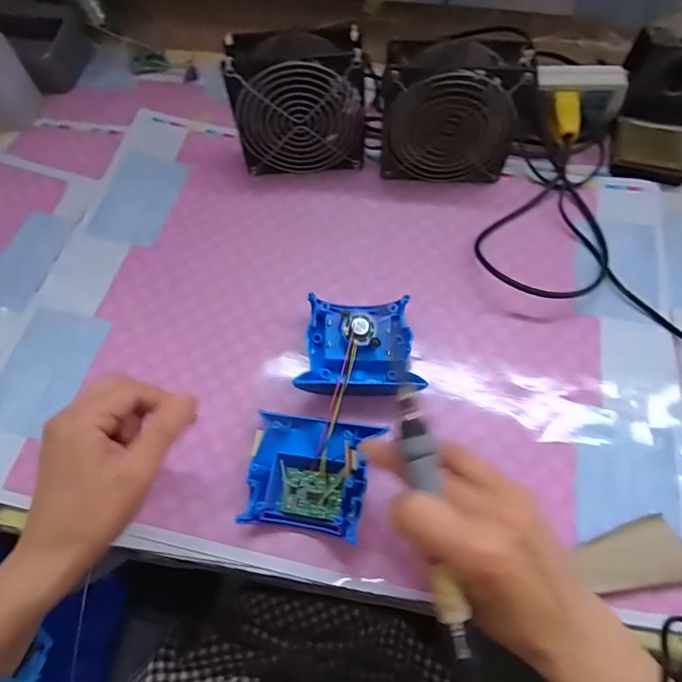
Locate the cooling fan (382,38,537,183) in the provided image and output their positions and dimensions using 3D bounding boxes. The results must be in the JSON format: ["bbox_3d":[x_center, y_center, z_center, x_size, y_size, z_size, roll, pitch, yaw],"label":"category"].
[{"bbox_3d":[0.100,-0.206,0.431,0.122,0.112,0.048,5,63,4],"label":"cooling fan"}]

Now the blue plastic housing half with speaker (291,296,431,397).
[{"bbox_3d":[0.015,0.006,0.372,0.086,0.045,0.078,-1,63,1],"label":"blue plastic housing half with speaker"}]

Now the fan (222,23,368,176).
[{"bbox_3d":[-0.038,-0.219,0.440,0.121,0.119,0.050,-4,63,-1],"label":"fan"}]

